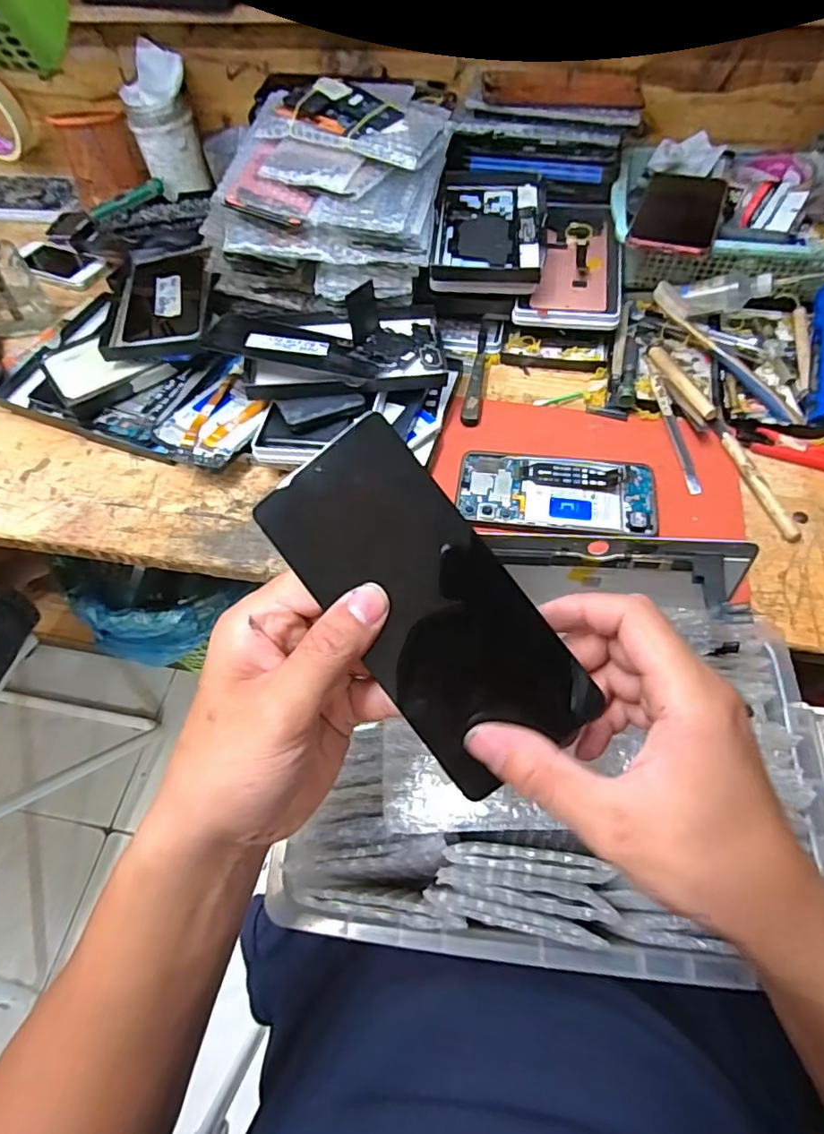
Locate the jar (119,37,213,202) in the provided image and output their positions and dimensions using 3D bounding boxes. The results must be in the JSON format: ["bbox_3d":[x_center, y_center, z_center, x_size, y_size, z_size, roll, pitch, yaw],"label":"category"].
[{"bbox_3d":[-0.300,-0.539,0.695,0.080,0.118,0.082,-19,60,-8],"label":"jar"}]

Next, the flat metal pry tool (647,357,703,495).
[{"bbox_3d":[0.231,-0.132,0.508,0.011,0.010,0.157,-5,59,0],"label":"flat metal pry tool"}]

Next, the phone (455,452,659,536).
[{"bbox_3d":[0.120,-0.063,0.474,0.159,0.007,0.074,7,60,7],"label":"phone"}]

